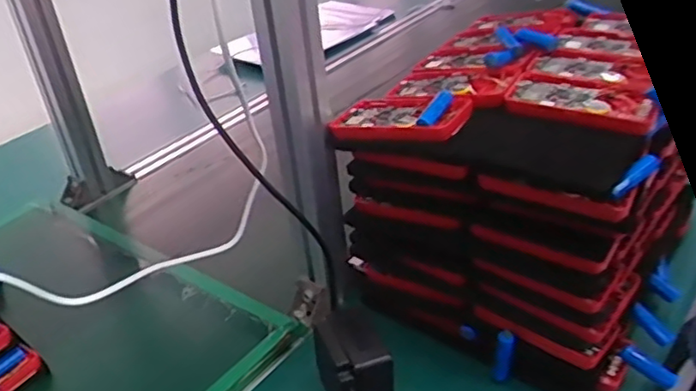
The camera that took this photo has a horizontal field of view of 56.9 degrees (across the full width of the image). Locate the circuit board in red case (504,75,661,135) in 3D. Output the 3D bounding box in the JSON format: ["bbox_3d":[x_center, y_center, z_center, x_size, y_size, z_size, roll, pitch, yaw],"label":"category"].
[{"bbox_3d":[0.202,-0.085,0.558,0.122,0.019,0.059,14,37,28],"label":"circuit board in red case"}]

